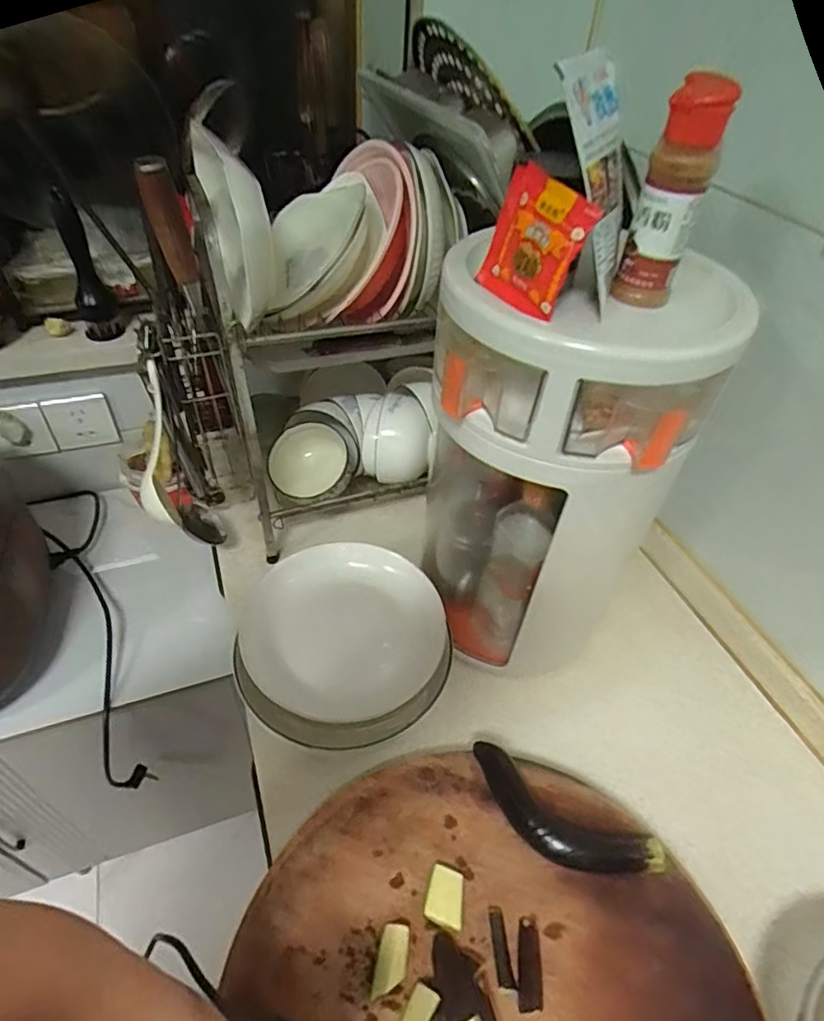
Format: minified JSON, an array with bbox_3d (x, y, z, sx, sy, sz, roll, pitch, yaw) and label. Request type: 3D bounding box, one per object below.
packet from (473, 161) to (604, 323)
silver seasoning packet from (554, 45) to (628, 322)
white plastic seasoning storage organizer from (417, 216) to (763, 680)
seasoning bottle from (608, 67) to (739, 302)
[{"bbox_3d":[0.080,-0.176,0.381,0.023,0.076,0.068,-21,51,-23],"label":"packet"},{"bbox_3d":[0.123,-0.208,0.365,0.009,0.141,0.076,10,50,37],"label":"silver seasoning packet"},{"bbox_3d":[0.117,-0.022,0.564,0.203,0.415,0.181,13,46,8],"label":"white plastic seasoning storage organizer"},{"bbox_3d":[0.170,-0.200,0.378,0.036,0.127,0.046,26,49,19],"label":"seasoning bottle"}]

